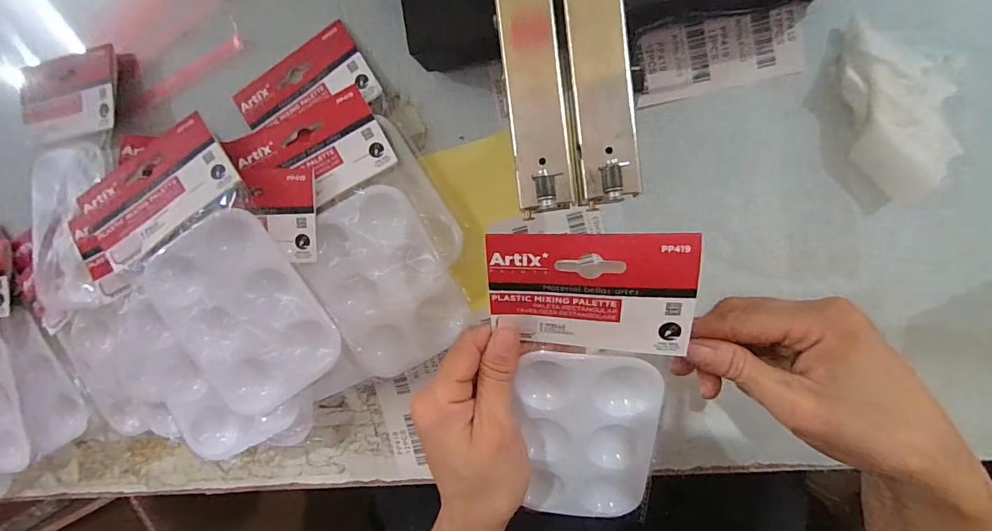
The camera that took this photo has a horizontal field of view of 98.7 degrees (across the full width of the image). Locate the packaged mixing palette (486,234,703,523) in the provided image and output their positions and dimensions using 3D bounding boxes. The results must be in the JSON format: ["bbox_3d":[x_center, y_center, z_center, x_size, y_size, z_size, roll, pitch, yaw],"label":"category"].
[{"bbox_3d":[0.052,0.071,0.238,0.096,0.012,0.188,-3,115,7],"label":"packaged mixing palette"}]

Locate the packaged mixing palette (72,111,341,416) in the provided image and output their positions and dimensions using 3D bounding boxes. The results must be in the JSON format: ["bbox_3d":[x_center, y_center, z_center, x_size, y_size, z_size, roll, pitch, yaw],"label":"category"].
[{"bbox_3d":[-0.195,0.010,0.279,0.116,0.014,0.188,-33,90,2],"label":"packaged mixing palette"}]

